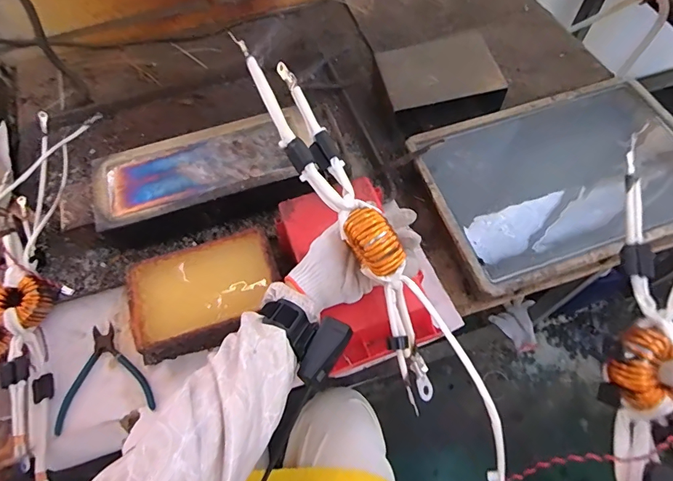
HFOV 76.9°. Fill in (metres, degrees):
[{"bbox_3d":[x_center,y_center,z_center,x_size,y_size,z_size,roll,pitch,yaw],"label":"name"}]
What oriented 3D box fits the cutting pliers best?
[{"bbox_3d":[-0.328,0.186,0.601,0.118,0.020,0.133,-14,62,-5],"label":"cutting pliers"}]

